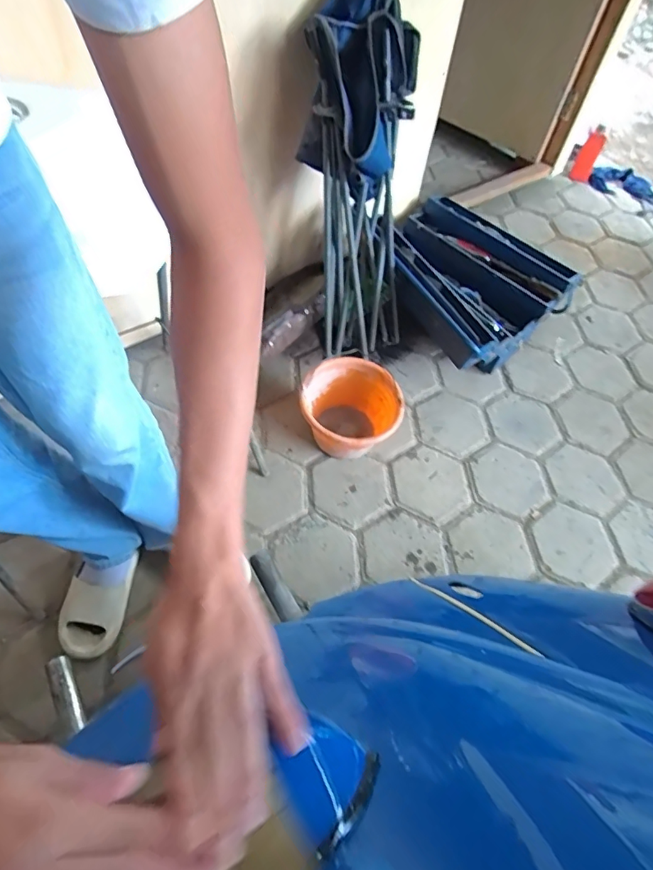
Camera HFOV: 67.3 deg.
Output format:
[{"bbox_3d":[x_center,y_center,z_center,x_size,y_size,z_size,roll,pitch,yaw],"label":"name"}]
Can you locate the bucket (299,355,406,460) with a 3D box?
[{"bbox_3d":[0.061,-0.046,1.216,0.242,0.154,0.257,3,57,-4],"label":"bucket"}]

